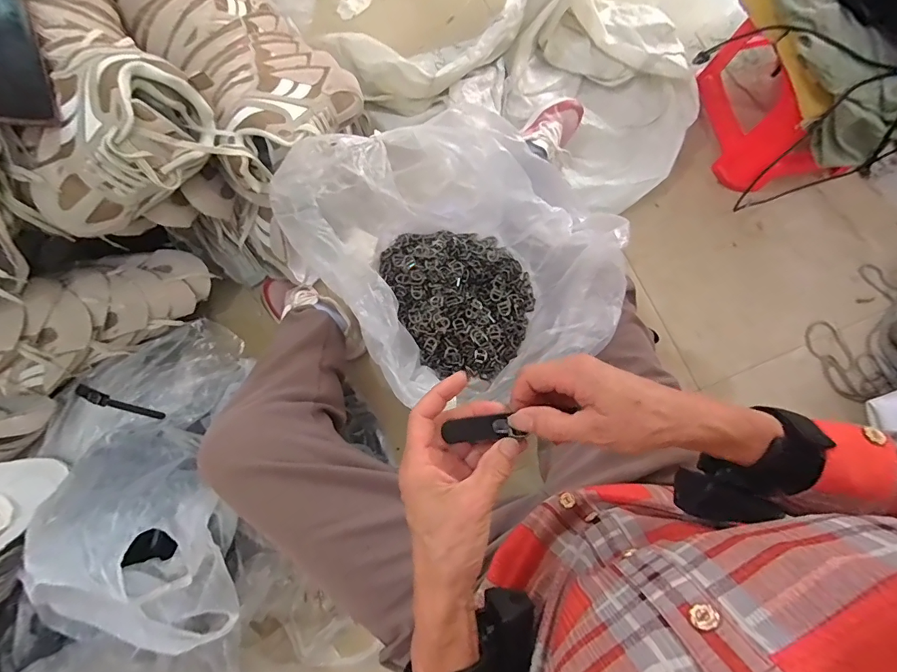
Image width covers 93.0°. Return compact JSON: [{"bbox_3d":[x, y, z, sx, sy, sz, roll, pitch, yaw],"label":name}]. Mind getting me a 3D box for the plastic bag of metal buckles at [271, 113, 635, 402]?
[{"bbox_3d":[0.012,-0.118,0.550,0.337,0.155,0.384,-33,79,-7],"label":"plastic bag of metal buckles"}]

